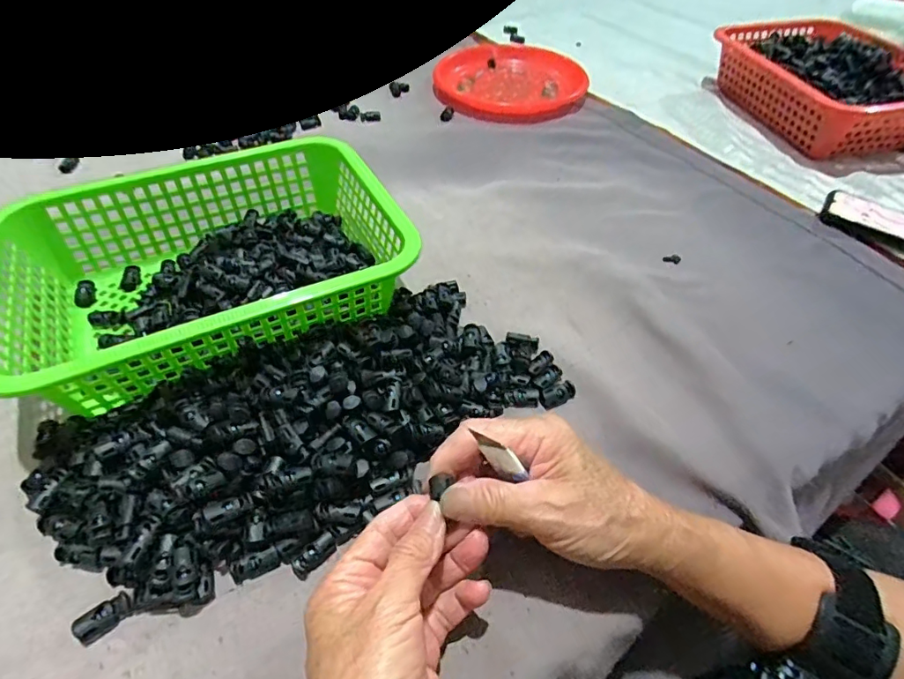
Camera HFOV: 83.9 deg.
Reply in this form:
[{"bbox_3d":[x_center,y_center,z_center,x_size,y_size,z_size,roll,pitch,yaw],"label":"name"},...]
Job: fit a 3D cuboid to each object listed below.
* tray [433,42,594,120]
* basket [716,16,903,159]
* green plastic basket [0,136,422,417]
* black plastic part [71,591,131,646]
[{"bbox_3d":[0.089,-0.390,0.760,0.221,0.040,0.195,-34,56,-29],"label":"tray"},{"bbox_3d":[0.534,-0.363,0.719,0.237,0.089,0.265,-9,48,-11],"label":"basket"},{"bbox_3d":[-0.199,-0.062,0.423,0.291,0.084,0.202,-20,51,-20],"label":"green plastic basket"},{"bbox_3d":[-0.194,0.155,0.279,0.027,0.009,0.013,-33,56,-29],"label":"black plastic part"}]

